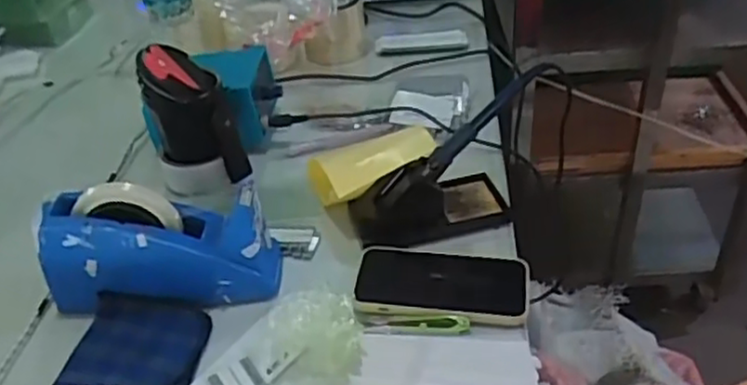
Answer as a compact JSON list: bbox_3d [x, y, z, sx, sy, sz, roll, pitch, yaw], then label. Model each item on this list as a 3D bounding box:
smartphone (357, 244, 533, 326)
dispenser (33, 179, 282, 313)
[{"bbox_3d":[0.065,0.084,0.684,0.161,0.015,0.086,4,37,11],"label":"smartphone"},{"bbox_3d":[-0.203,0.049,0.678,0.214,0.110,0.062,-7,36,-3],"label":"dispenser"}]

